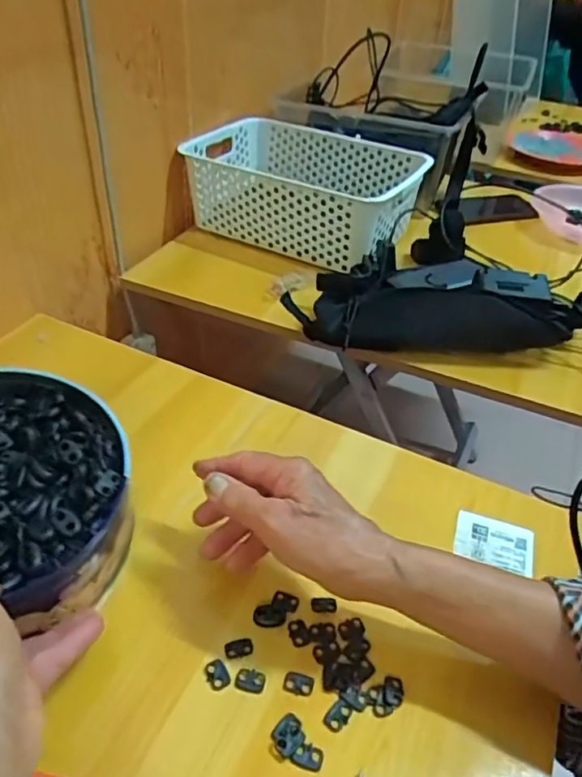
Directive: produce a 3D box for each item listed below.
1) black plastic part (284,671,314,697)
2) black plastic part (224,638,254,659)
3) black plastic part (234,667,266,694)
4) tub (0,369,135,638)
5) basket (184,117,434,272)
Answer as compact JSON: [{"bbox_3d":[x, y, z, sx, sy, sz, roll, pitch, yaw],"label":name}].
[{"bbox_3d":[0.005,0.187,0.379,0.019,0.004,0.014,12,40,9],"label":"black plastic part"},{"bbox_3d":[-0.034,0.171,0.393,0.019,0.004,0.012,-7,41,-14],"label":"black plastic part"},{"bbox_3d":[-0.025,0.184,0.378,0.019,0.004,0.014,12,40,9],"label":"black plastic part"},{"bbox_3d":[-0.218,0.067,0.413,0.216,0.063,0.179,22,43,20],"label":"tub"},{"bbox_3d":[0.015,-0.282,0.857,0.323,0.111,0.210,21,43,19],"label":"basket"}]

